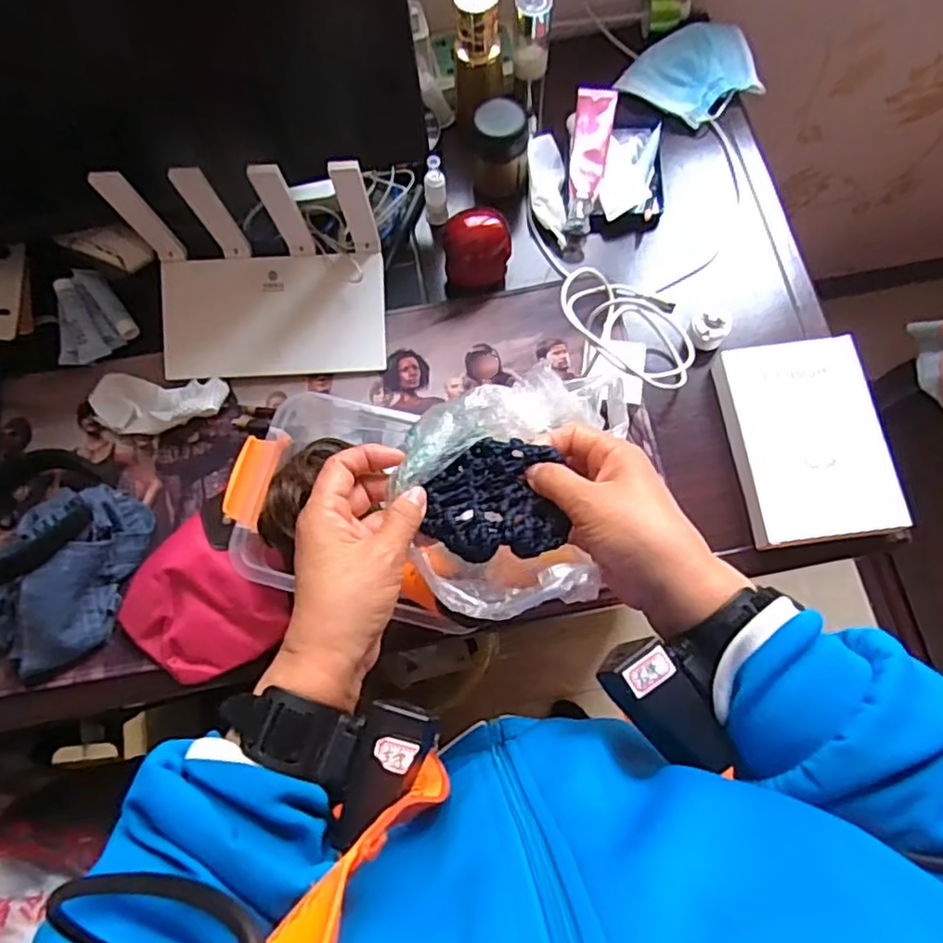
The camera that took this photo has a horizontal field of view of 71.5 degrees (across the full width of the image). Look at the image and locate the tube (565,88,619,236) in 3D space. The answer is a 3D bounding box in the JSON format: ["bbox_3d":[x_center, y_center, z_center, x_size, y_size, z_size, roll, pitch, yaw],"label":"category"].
[{"bbox_3d":[0.114,-0.303,0.627,0.036,0.022,0.157,7,74,4],"label":"tube"}]

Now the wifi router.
[{"bbox_3d":[-0.186,-0.174,0.561,0.209,0.136,0.139,-4,74,1],"label":"wifi router"}]

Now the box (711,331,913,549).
[{"bbox_3d":[0.277,-0.026,0.545,0.112,0.035,0.167,-8,74,0],"label":"box"}]

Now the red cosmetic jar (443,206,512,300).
[{"bbox_3d":[0.004,-0.206,0.606,0.060,0.063,0.053,-6,74,0],"label":"red cosmetic jar"}]

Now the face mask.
[{"bbox_3d":[0.226,-0.403,0.674,0.124,0.035,0.102,-30,75,-6],"label":"face mask"}]

